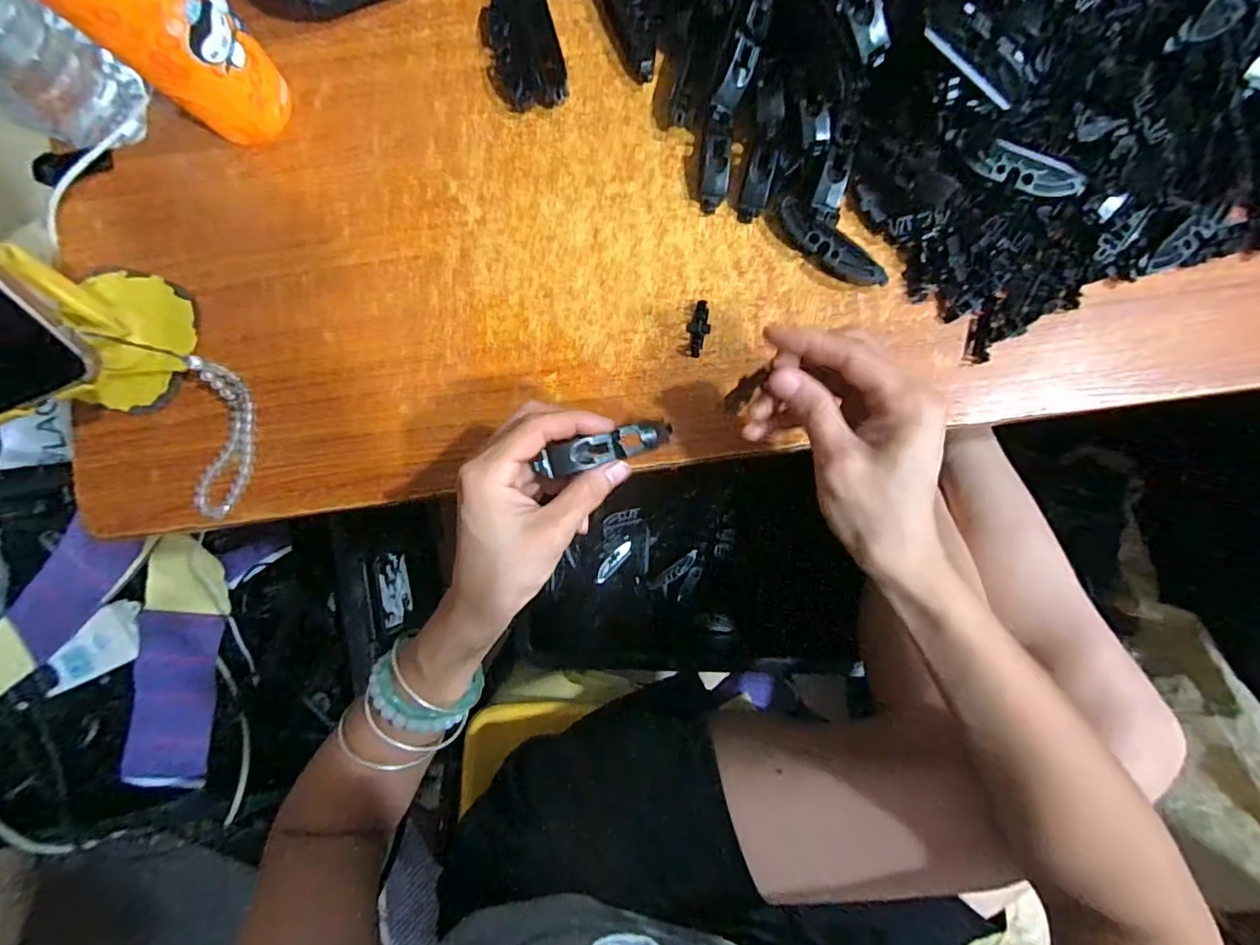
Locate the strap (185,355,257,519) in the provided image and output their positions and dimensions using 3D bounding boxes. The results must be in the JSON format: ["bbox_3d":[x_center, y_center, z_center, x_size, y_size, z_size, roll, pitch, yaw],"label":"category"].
[{"bbox_3d":[-0.256,-0.020,0.350,0.031,0.023,0.096,5,88,2],"label":"strap"}]

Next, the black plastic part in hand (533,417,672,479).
[{"bbox_3d":[-0.010,-0.013,0.300,0.079,0.013,0.016,-17,87,-26],"label":"black plastic part in hand"}]

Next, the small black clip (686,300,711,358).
[{"bbox_3d":[0.043,-0.091,0.355,0.013,0.006,0.035,8,88,2],"label":"small black clip"}]

